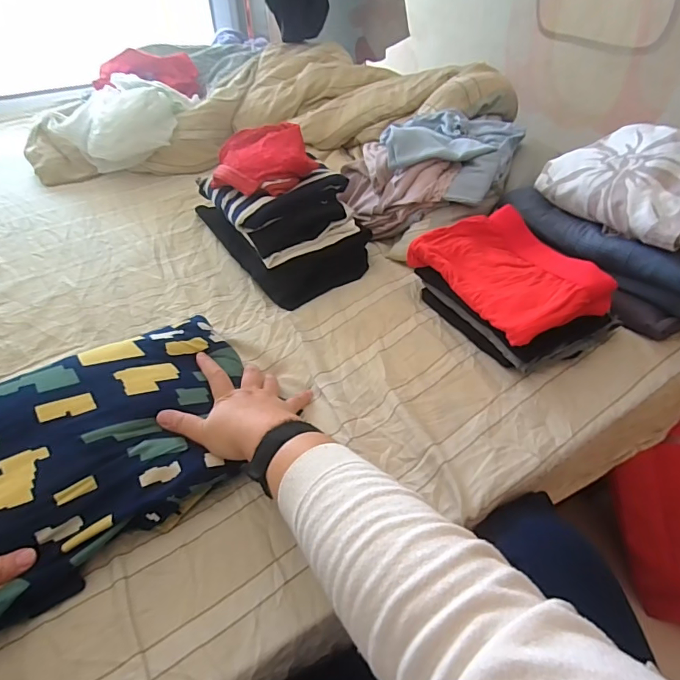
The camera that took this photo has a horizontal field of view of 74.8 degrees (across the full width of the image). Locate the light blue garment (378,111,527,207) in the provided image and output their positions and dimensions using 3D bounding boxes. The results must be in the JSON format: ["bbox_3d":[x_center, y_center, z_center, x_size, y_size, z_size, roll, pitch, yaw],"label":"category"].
[{"bbox_3d":[0.175,-0.317,0.734,0.204,0.068,0.206,22,47,25],"label":"light blue garment"}]

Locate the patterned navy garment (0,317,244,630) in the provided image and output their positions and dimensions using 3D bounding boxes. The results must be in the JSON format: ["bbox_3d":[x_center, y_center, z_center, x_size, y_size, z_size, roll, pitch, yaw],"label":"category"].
[{"bbox_3d":[-0.270,0.121,0.439,0.391,0.081,0.218,-28,52,-28],"label":"patterned navy garment"}]

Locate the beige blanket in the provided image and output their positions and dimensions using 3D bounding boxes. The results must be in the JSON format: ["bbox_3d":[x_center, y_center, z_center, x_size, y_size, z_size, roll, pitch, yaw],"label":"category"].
[{"bbox_3d":[-0.189,-0.554,1.069,1.085,0.237,0.442,4,45,8],"label":"beige blanket"}]

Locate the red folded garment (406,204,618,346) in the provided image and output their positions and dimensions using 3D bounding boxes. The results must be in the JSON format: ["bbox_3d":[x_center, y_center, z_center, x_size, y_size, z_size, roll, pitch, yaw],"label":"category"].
[{"bbox_3d":[0.211,-0.094,0.571,0.150,0.050,0.216,-18,43,-17],"label":"red folded garment"}]

